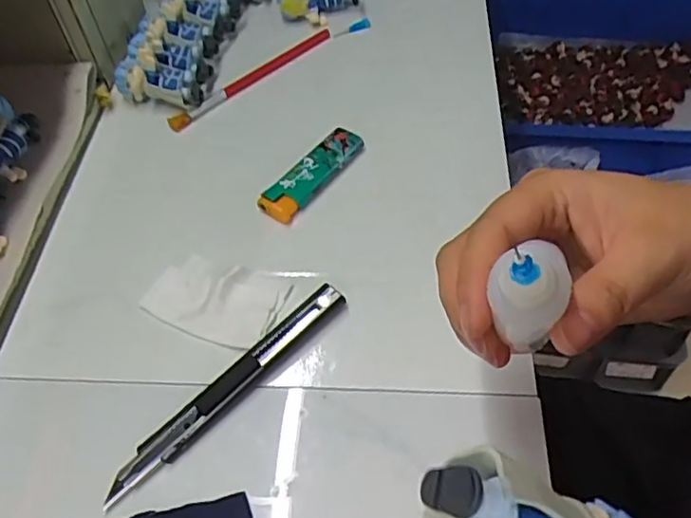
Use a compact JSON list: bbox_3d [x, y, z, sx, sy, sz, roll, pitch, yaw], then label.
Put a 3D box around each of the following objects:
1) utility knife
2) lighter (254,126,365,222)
[{"bbox_3d":[-0.054,0.059,0.303,0.016,0.012,0.141,35,62,27],"label":"utility knife"},{"bbox_3d":[-0.021,-0.053,0.387,0.021,0.015,0.079,29,59,24],"label":"lighter"}]

